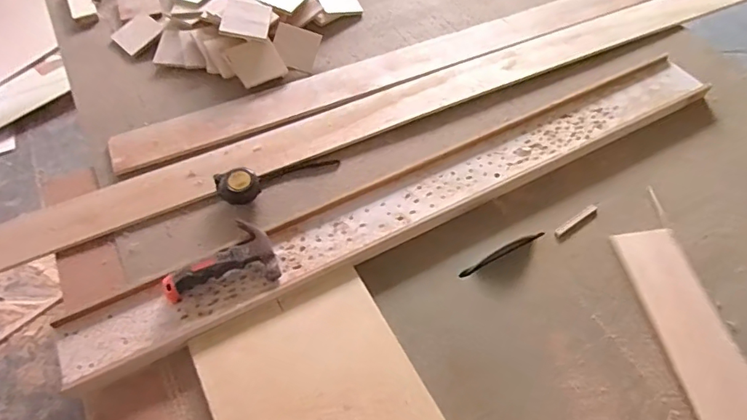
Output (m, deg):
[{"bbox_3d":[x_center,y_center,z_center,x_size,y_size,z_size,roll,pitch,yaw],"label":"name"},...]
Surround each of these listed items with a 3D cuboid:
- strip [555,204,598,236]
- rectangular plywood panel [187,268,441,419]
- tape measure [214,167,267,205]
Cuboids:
[{"bbox_3d":[0.327,0.017,0.800,0.092,0.004,0.013,-30,62,-18],"label":"strip"},{"bbox_3d":[-0.066,0.245,0.627,0.244,0.018,0.304,-25,61,-15],"label":"rectangular plywood panel"},{"bbox_3d":[-0.222,-0.042,0.822,0.074,0.049,0.059,-24,61,-15],"label":"tape measure"}]

